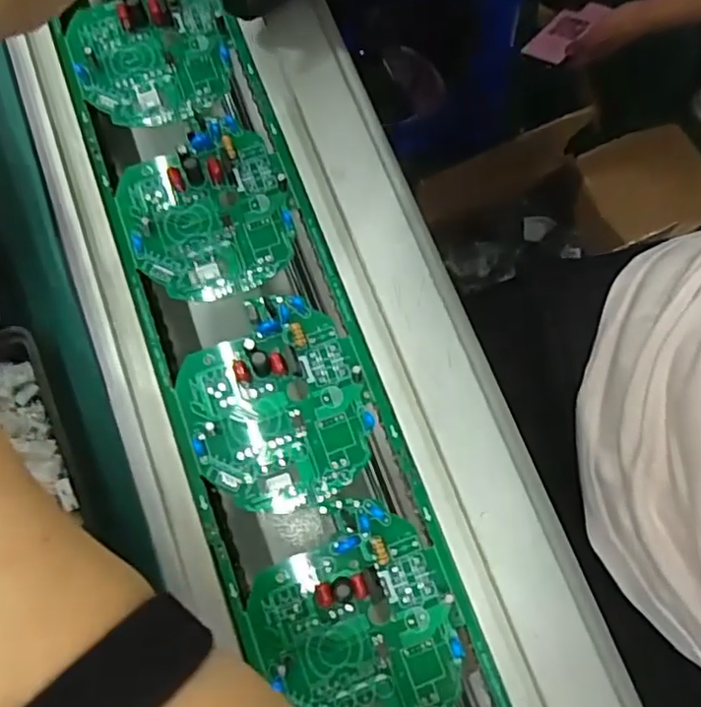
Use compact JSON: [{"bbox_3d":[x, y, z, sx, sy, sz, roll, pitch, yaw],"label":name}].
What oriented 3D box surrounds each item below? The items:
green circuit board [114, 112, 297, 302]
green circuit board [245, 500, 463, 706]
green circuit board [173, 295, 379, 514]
[{"bbox_3d":[-0.071,-0.072,0.295,0.081,0.012,0.088,-21,77,-6],"label":"green circuit board"},{"bbox_3d":[0.005,0.117,0.247,0.082,0.014,0.083,-31,78,-8],"label":"green circuit board"},{"bbox_3d":[-0.034,0.022,0.270,0.080,0.011,0.091,-19,77,-6],"label":"green circuit board"}]

